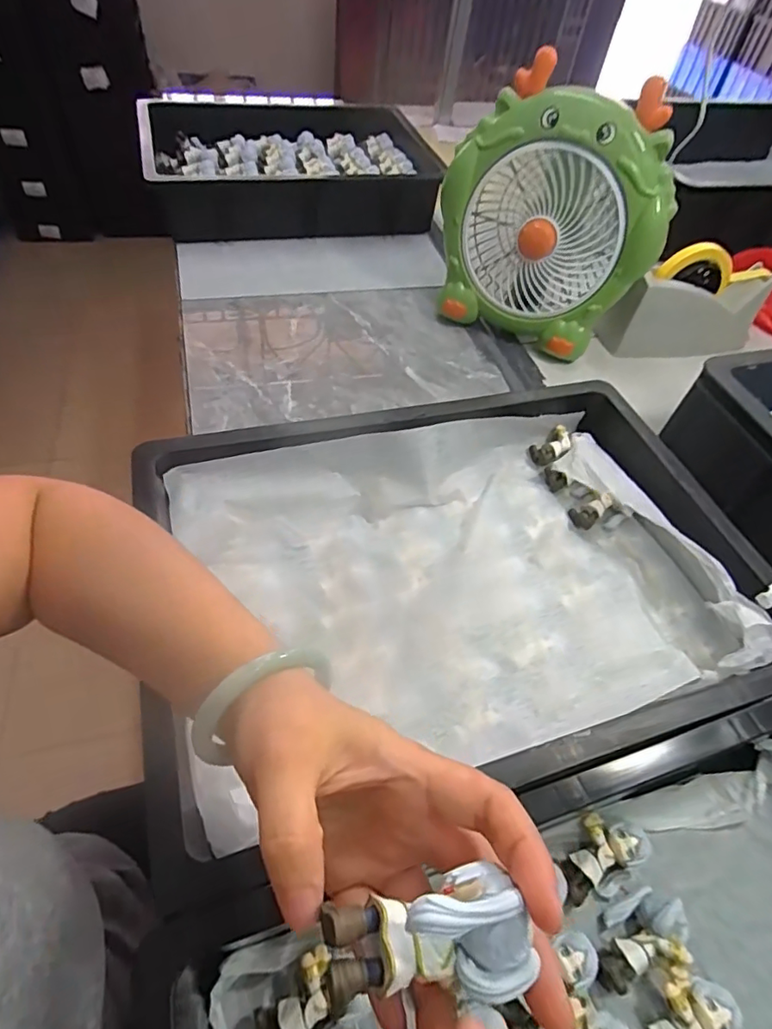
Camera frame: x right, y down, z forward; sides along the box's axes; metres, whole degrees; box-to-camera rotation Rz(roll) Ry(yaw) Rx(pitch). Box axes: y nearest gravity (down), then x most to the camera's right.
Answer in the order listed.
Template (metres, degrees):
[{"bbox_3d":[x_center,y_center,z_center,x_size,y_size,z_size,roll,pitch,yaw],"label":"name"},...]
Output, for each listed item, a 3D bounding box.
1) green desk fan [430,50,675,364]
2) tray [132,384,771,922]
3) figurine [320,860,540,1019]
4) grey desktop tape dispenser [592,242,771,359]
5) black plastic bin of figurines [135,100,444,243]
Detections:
[{"bbox_3d":[0.197,-0.347,0.636,0.245,0.279,0.120,27,54,13],"label":"green desk fan"},{"bbox_3d":[0.061,0.043,0.410,0.465,0.065,0.304,-12,57,-13],"label":"tray"},{"bbox_3d":[0.013,0.118,0.146,0.058,0.025,0.029,2,55,-4],"label":"figurine"},{"bbox_3d":[0.391,-0.274,0.686,0.217,0.118,0.052,-6,54,-12],"label":"grey desktop tape dispenser"},{"bbox_3d":[-0.153,-0.575,0.867,0.453,0.098,0.320,-2,53,-8],"label":"black plastic bin of figurines"}]

